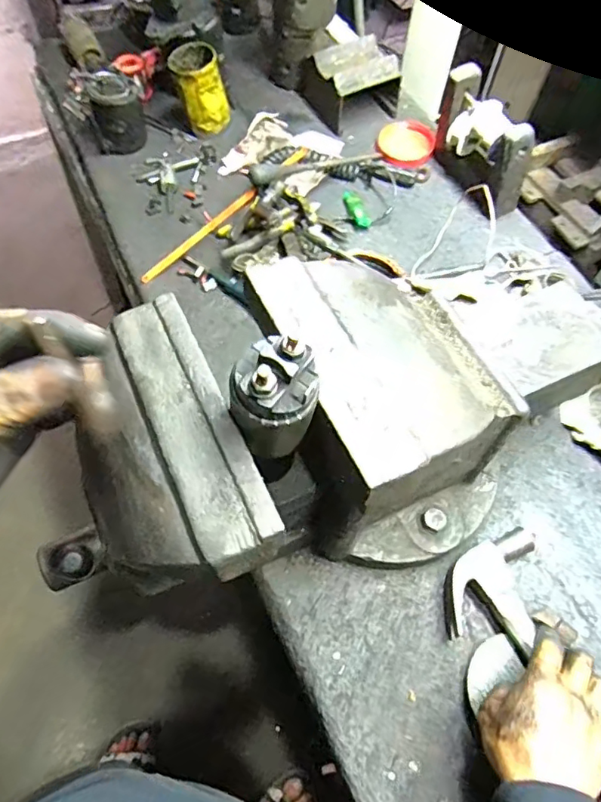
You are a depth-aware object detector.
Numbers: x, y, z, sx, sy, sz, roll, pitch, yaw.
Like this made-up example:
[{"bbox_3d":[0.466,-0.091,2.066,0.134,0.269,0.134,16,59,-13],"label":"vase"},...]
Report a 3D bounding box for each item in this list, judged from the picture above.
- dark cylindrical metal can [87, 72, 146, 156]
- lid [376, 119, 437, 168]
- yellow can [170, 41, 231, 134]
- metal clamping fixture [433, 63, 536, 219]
[{"bbox_3d":[-0.297,-0.464,0.879,0.080,0.091,0.085,1,61,-2],"label":"dark cylindrical metal can"},{"bbox_3d":[0.173,-0.418,0.887,0.092,0.008,0.087,0,78,-1],"label":"lid"},{"bbox_3d":[-0.163,-0.507,0.887,0.081,0.102,0.084,-15,62,-11],"label":"yellow can"},{"bbox_3d":[0.257,-0.369,0.782,0.049,0.127,0.176,-21,64,-14],"label":"metal clamping fixture"}]

